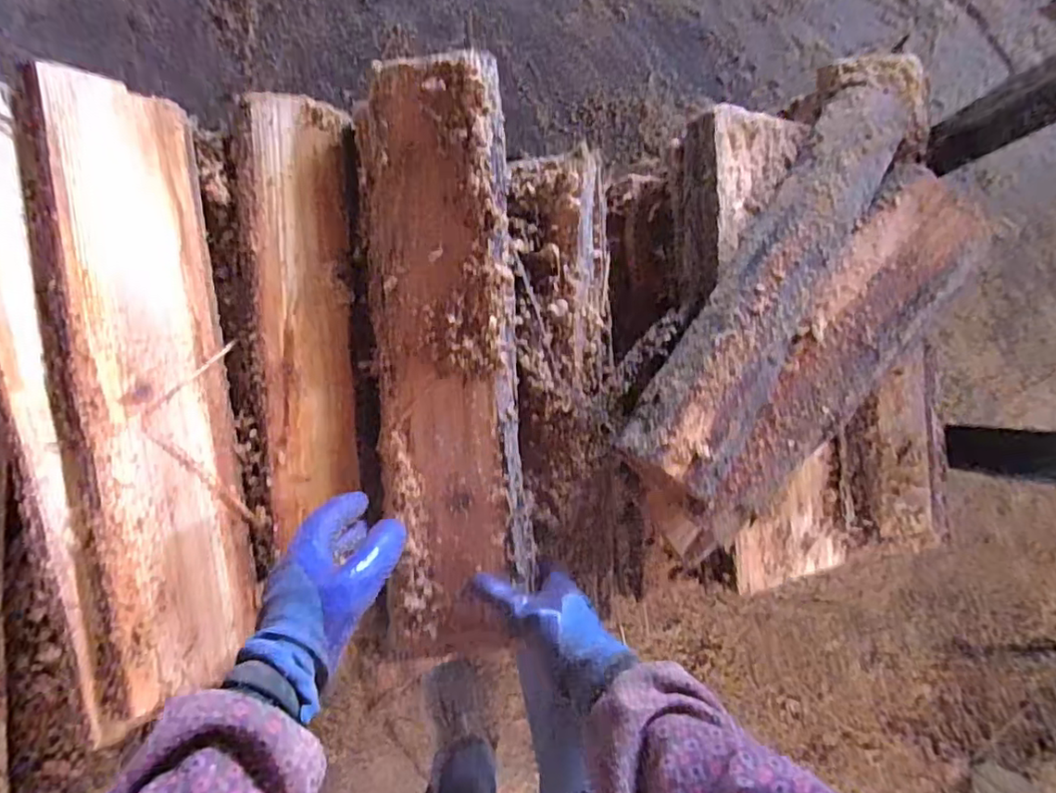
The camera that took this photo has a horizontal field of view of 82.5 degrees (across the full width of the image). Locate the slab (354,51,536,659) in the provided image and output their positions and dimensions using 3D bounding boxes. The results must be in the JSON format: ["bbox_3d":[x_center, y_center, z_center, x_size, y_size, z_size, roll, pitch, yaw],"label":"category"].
[{"bbox_3d":[-0.068,-0.032,0.528,0.137,0.044,0.503,-3,91,-4],"label":"slab"}]

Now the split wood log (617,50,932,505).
[{"bbox_3d":[0.274,-0.147,0.620,0.123,0.042,0.559,35,75,-4],"label":"split wood log"}]

